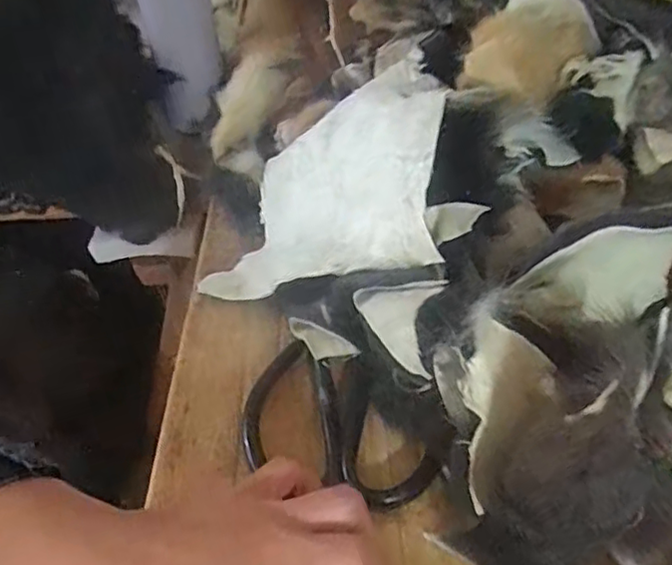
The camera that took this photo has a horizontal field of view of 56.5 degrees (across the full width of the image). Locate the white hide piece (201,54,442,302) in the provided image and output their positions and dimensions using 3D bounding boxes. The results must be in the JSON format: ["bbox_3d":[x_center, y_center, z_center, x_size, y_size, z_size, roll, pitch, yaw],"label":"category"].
[{"bbox_3d":[-0.001,-0.061,0.394,0.141,0.027,0.154,4,78,41],"label":"white hide piece"}]

